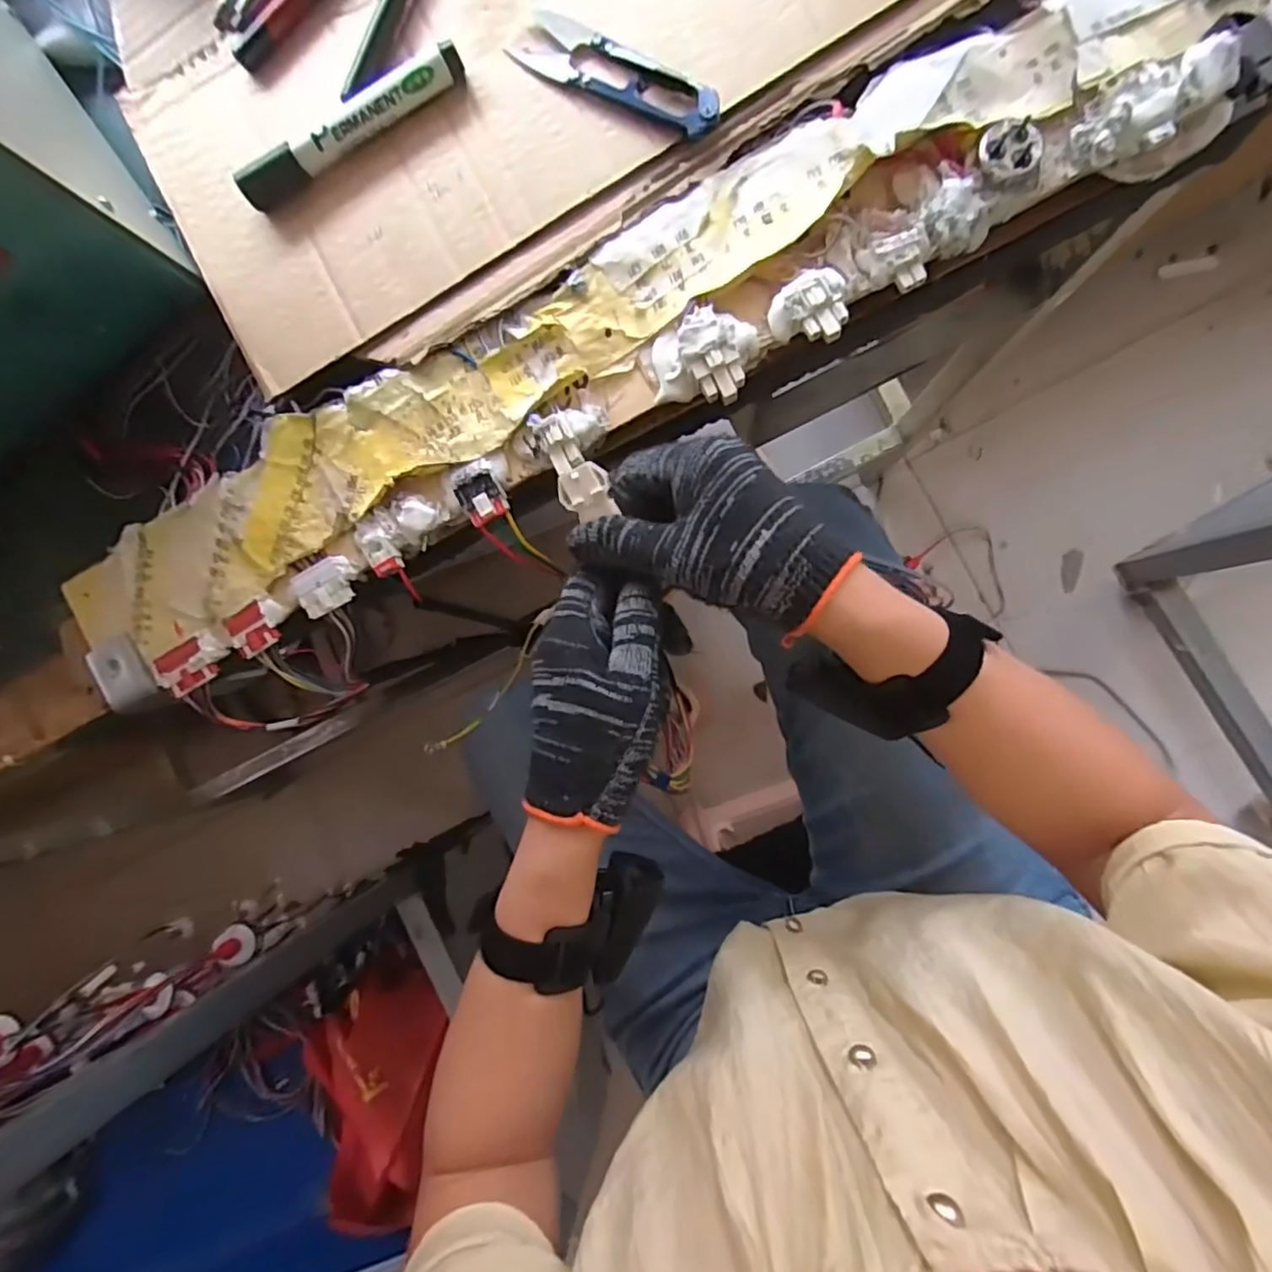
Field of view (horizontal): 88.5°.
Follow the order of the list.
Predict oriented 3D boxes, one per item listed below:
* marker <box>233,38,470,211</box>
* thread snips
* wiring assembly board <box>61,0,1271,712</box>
[{"bbox_3d":[-0.147,-0.262,0.335,0.129,0.018,0.014,-27,85,7],"label":"marker"},{"bbox_3d":[-0.010,-0.276,0.321,0.112,0.009,0.029,34,93,8],"label":"thread snips"},{"bbox_3d":[-0.010,-0.140,0.337,0.686,0.043,0.115,-26,85,7],"label":"wiring assembly board"}]

